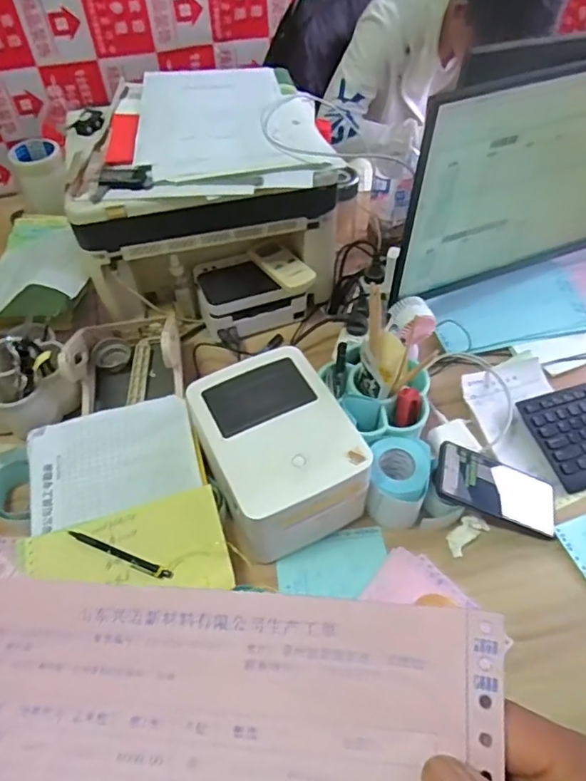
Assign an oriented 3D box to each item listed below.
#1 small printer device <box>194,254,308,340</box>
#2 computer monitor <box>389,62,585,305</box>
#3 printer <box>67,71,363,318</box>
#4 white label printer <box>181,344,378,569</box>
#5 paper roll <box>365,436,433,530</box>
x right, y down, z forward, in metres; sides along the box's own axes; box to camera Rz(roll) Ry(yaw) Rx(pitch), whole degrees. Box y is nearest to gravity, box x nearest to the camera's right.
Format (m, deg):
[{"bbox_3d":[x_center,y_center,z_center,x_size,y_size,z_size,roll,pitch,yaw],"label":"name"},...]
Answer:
[{"bbox_3d":[-0.067,-0.153,0.912,0.168,0.085,0.103,-16,53,-11],"label":"small printer device"},{"bbox_3d":[0.409,-0.301,0.788,0.543,0.306,0.055,-20,54,-13],"label":"computer monitor"},{"bbox_3d":[-0.116,-0.320,0.926,0.426,0.250,0.372,-10,52,-6],"label":"printer"},{"bbox_3d":[-0.020,0.074,0.694,0.171,0.119,0.211,-23,55,-15],"label":"white label printer"},{"bbox_3d":[0.132,0.117,0.700,0.072,0.075,0.088,5,52,6],"label":"paper roll"}]

